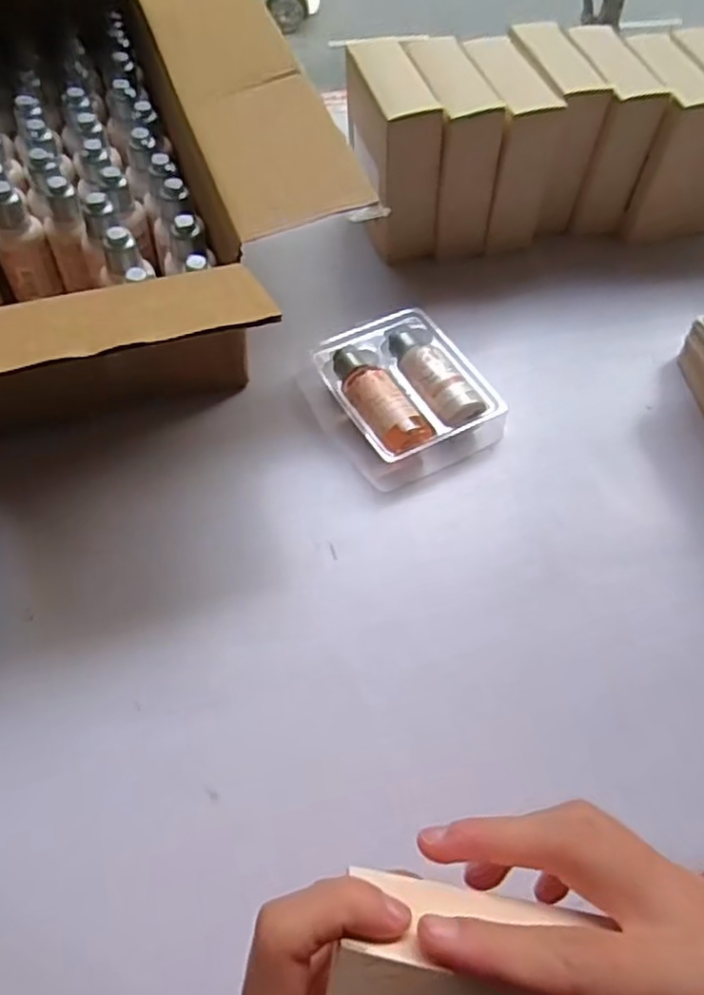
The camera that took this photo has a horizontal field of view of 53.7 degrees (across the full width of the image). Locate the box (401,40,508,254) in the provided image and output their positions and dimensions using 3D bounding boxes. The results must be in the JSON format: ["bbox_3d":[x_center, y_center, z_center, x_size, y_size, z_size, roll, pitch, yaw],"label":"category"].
[{"bbox_3d":[0.059,-0.232,0.475,0.042,0.111,0.095,-16,60,-14],"label":"box"}]

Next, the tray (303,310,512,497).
[{"bbox_3d":[0.028,-0.063,0.411,0.090,0.029,0.098,-27,63,-20],"label":"tray"}]

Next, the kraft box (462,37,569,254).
[{"bbox_3d":[0.099,-0.241,0.484,0.046,0.107,0.093,-11,59,-11],"label":"kraft box"}]

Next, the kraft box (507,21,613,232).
[{"bbox_3d":[0.131,-0.260,0.493,0.047,0.101,0.104,-12,59,-12],"label":"kraft box"}]

